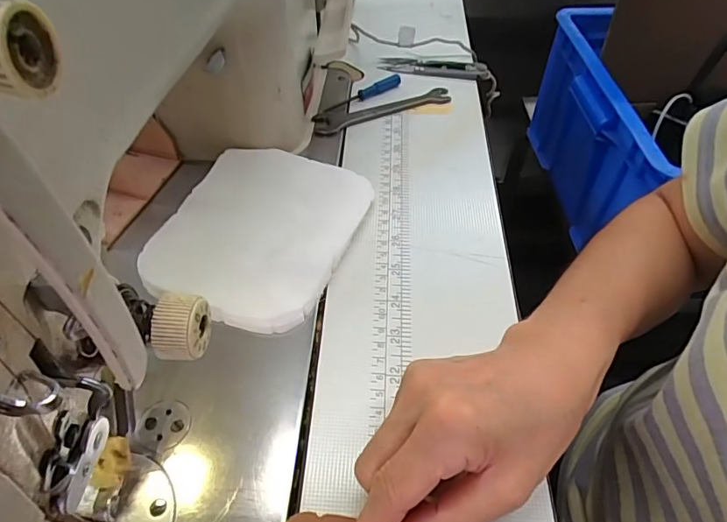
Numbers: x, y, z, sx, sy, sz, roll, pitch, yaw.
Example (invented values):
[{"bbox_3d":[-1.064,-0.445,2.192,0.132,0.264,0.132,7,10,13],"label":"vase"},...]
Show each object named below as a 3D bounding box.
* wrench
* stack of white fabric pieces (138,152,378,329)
[{"bbox_3d":[0.018,-0.134,0.435,0.134,0.006,0.027,-18,53,-15],"label":"wrench"},{"bbox_3d":[-0.067,-0.023,0.331,0.112,0.019,0.142,17,52,13],"label":"stack of white fabric pieces"}]

